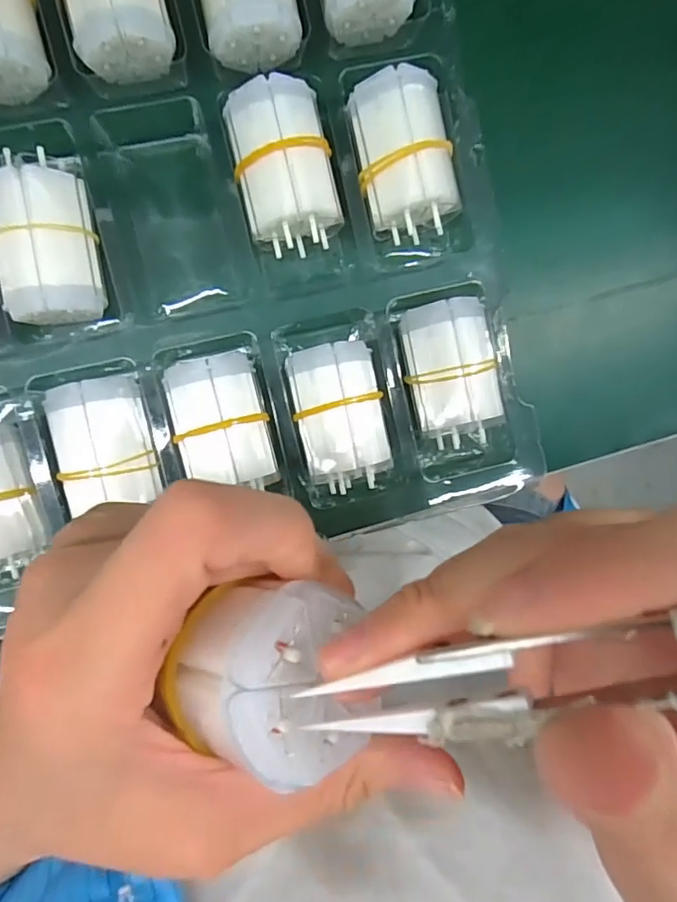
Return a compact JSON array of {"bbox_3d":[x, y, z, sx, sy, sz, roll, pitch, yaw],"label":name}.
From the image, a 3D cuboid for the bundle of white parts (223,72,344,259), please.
[{"bbox_3d":[-0.024,-0.120,0.235,0.041,0.039,0.064,-10,95,-6],"label":"bundle of white parts"}]

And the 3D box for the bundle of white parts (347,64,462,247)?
[{"bbox_3d":[0.028,-0.128,0.239,0.039,0.035,0.061,-10,95,-6],"label":"bundle of white parts"}]

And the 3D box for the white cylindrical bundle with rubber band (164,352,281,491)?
[{"bbox_3d":[-0.052,-0.013,0.240,0.040,0.038,0.055,-8,95,-6],"label":"white cylindrical bundle with rubber band"}]

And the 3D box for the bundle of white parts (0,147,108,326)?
[{"bbox_3d":[-0.120,-0.086,0.228,0.037,0.037,0.062,-6,95,-7],"label":"bundle of white parts"}]

